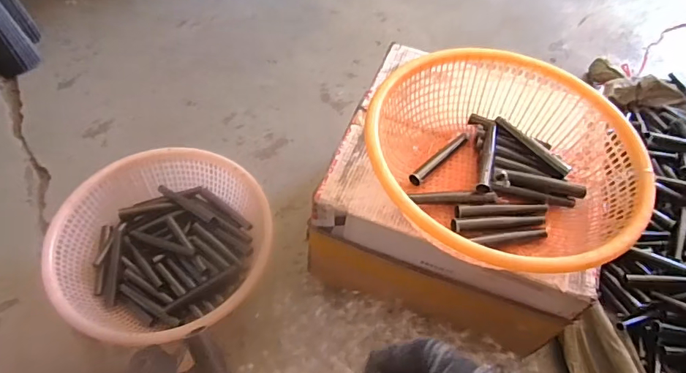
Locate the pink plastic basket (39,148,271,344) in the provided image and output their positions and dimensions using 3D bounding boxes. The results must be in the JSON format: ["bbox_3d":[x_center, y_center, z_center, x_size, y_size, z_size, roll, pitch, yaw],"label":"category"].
[{"bbox_3d":[-0.346,0.111,0.908,0.394,0.161,0.383,30,59,15],"label":"pink plastic basket"}]

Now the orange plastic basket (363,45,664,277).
[{"bbox_3d":[0.238,-0.037,0.719,0.390,0.132,0.386,23,57,11],"label":"orange plastic basket"}]

